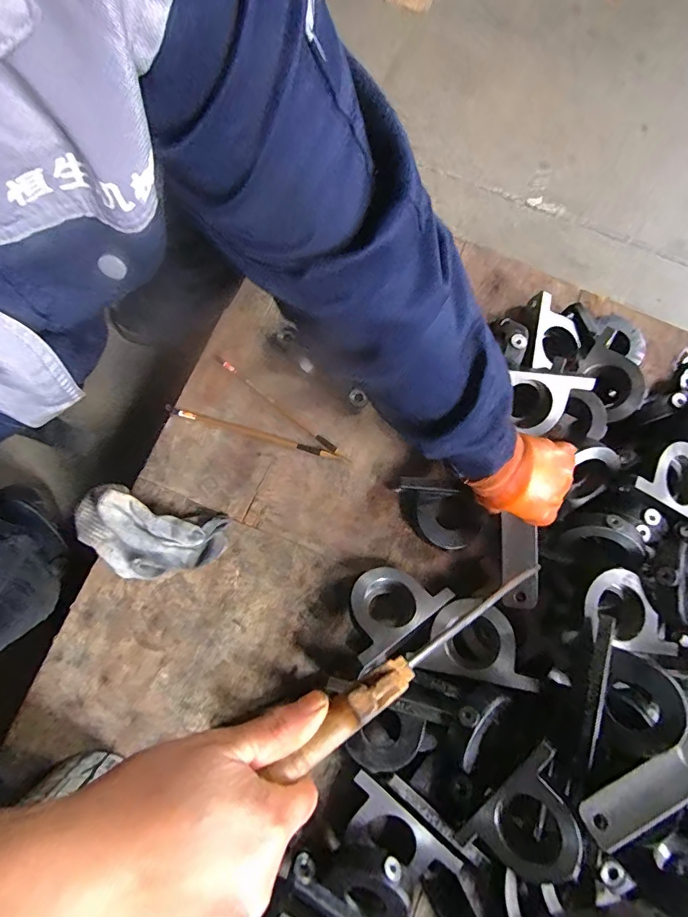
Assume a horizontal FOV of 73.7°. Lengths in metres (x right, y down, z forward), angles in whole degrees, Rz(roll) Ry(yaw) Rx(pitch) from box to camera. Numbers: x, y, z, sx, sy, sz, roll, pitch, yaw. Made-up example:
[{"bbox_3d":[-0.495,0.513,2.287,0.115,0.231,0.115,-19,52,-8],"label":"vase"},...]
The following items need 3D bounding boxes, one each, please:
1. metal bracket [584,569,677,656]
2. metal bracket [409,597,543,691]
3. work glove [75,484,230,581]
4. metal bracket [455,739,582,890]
[{"bbox_3d":[0.327,0.174,0.520,0.104,0.014,0.083,13,78,-3],"label":"metal bracket"},{"bbox_3d":[0.151,0.209,0.535,0.137,0.018,0.088,6,65,12],"label":"metal bracket"},{"bbox_3d":[-0.233,0.092,0.547,0.177,0.047,0.101,15,76,-12],"label":"work glove"},{"bbox_3d":[0.193,0.372,0.462,0.095,0.031,0.142,38,97,28],"label":"metal bracket"}]

